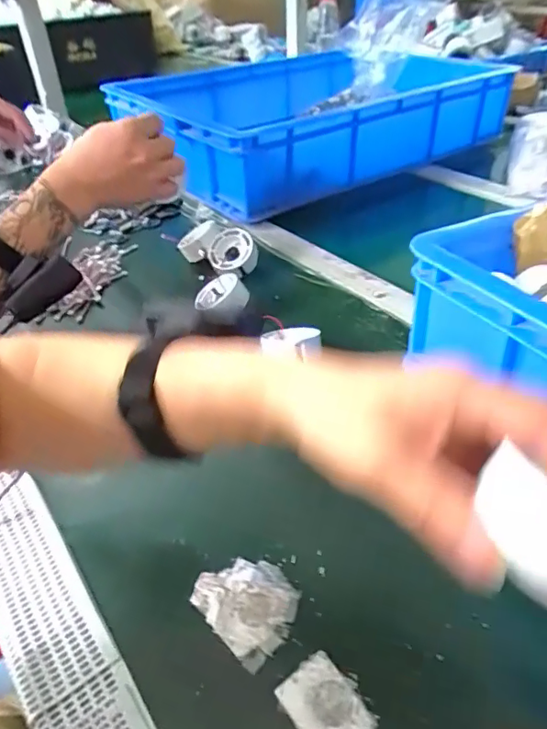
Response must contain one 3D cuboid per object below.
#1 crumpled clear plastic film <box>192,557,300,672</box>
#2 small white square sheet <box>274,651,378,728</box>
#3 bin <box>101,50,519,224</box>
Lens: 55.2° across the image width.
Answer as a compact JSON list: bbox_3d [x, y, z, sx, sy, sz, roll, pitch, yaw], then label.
[{"bbox_3d":[-0.016,0.149,0.332,0.052,0.004,0.064,-31,47,-30],"label":"crumpled clear plastic film"},{"bbox_3d":[0.028,0.187,0.287,0.036,0.004,0.047,-26,44,-26],"label":"small white square sheet"},{"bbox_3d":[0.031,-0.434,0.912,0.520,0.122,0.479,-27,45,-27],"label":"bin"}]

